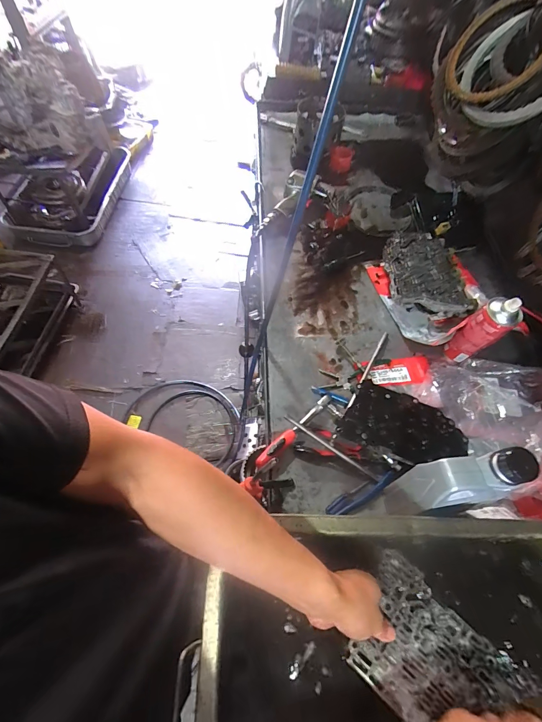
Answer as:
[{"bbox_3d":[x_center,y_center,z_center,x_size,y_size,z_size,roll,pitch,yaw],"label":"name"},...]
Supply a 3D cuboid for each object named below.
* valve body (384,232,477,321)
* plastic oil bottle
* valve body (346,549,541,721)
[{"bbox_3d":[0.366,-0.208,0.798,0.198,0.062,0.243,10,62,3],"label":"valve body"},{"bbox_3d":[0.247,0.179,0.477,0.125,0.214,0.058,-6,62,-6],"label":"plastic oil bottle"},{"bbox_3d":[0.192,0.363,0.406,0.198,0.025,0.135,40,65,20],"label":"valve body"}]

